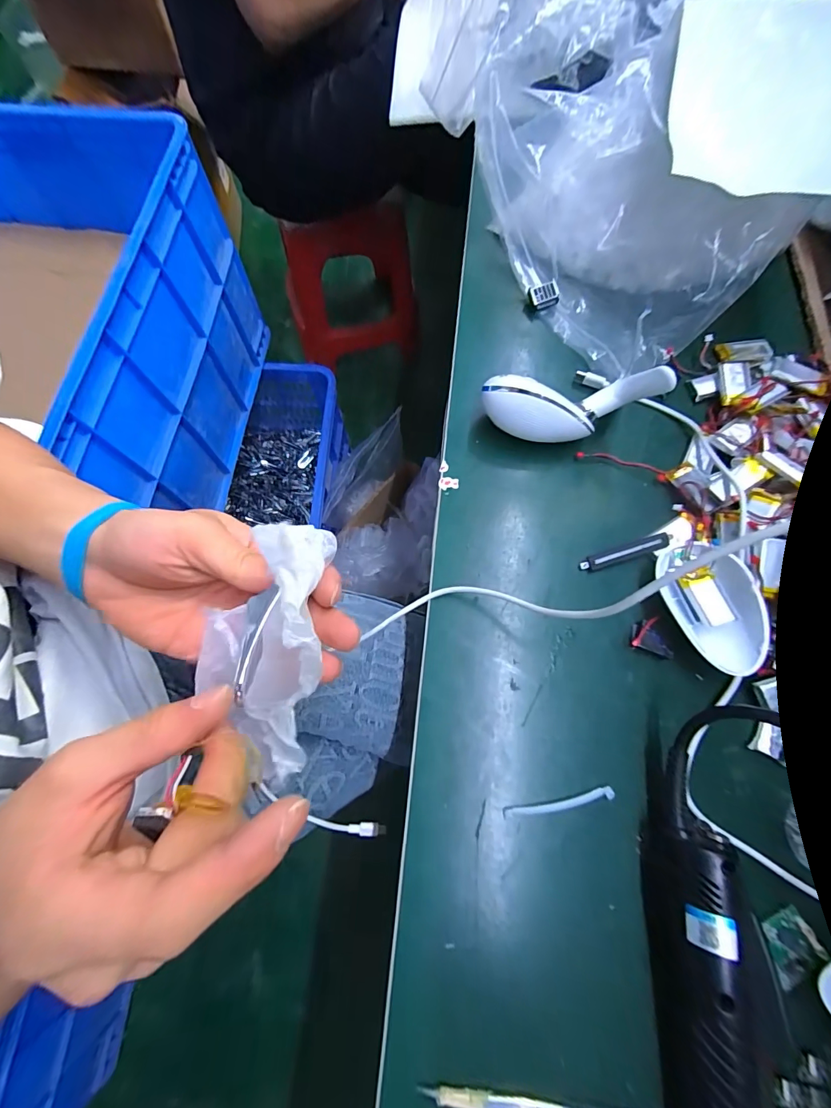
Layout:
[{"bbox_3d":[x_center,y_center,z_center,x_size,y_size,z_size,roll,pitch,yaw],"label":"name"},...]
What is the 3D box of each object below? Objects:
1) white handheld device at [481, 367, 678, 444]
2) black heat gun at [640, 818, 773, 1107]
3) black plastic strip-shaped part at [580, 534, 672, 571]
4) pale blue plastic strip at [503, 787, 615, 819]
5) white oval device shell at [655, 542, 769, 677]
[{"bbox_3d":[0.109,-0.108,0.290,0.116,0.049,0.031,0,71,15],"label":"white handheld device"},{"bbox_3d":[0.142,0.254,0.188,0.039,0.042,0.219,2,72,0],"label":"black heat gun"},{"bbox_3d":[0.148,-0.001,0.285,0.063,0.009,0.010,-15,73,-6],"label":"black plastic strip-shaped part"},{"bbox_3d":[0.086,0.149,0.242,0.066,0.004,0.007,-10,72,-4],"label":"pale blue plastic strip"},{"bbox_3d":[0.187,0.034,0.261,0.045,0.033,0.080,-18,73,-6],"label":"white oval device shell"}]

